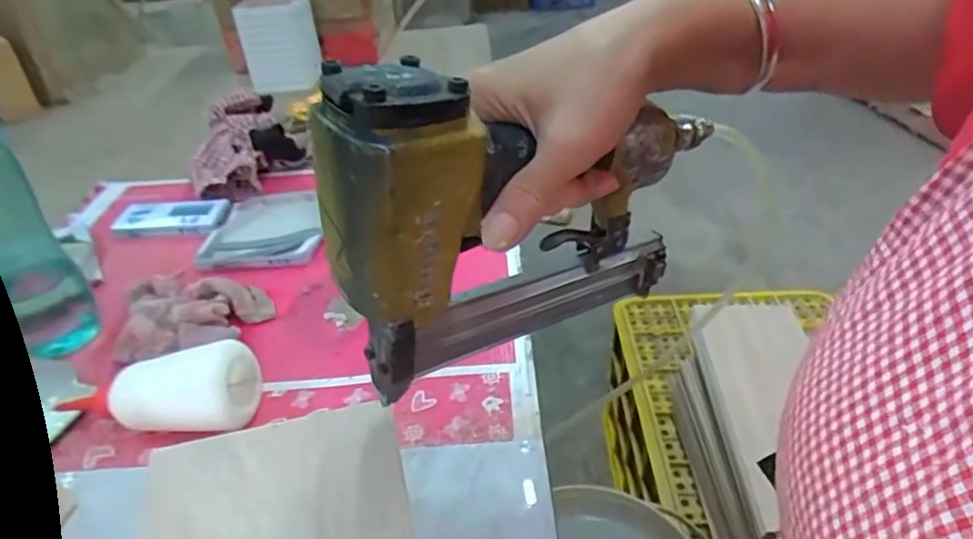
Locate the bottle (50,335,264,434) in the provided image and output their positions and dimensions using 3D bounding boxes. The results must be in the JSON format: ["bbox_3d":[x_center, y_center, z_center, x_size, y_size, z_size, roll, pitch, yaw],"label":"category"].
[{"bbox_3d":[-0.254,0.093,0.470,0.162,0.055,0.054,-3,34,2],"label":"bottle"}]

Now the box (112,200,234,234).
[{"bbox_3d":[-0.371,-0.062,0.739,0.134,0.019,0.049,-1,34,6],"label":"box"}]

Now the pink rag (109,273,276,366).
[{"bbox_3d":[-0.277,0.035,0.579,0.140,0.030,0.105,-8,34,-4],"label":"pink rag"}]

